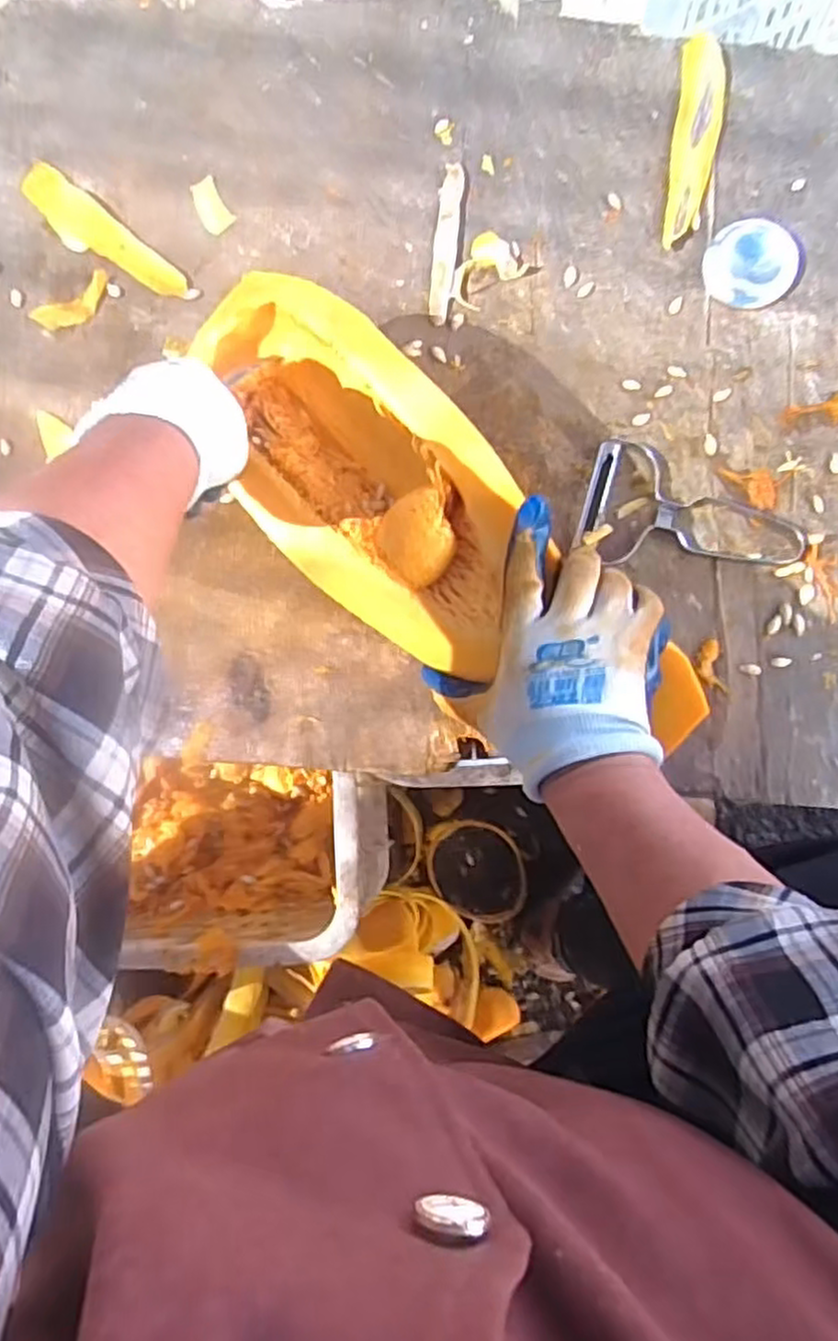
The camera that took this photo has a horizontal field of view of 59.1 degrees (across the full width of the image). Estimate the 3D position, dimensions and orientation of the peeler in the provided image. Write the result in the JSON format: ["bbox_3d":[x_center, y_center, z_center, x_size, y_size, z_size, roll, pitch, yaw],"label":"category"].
[{"bbox_3d":[0.192,-0.108,0.517,0.151,0.008,0.087,15,84,8],"label":"peeler"}]

